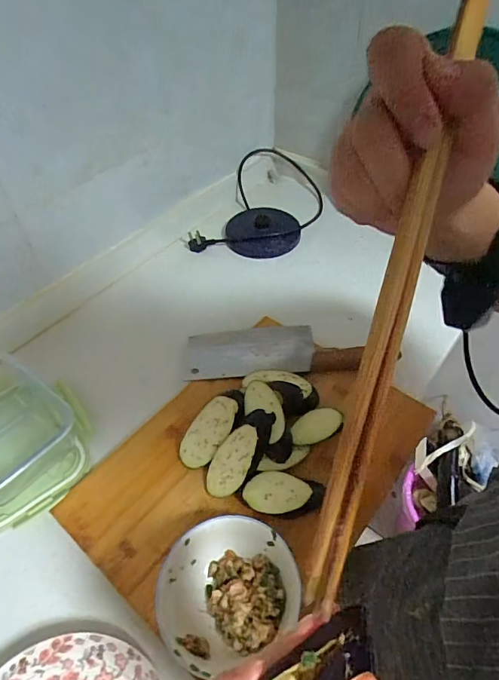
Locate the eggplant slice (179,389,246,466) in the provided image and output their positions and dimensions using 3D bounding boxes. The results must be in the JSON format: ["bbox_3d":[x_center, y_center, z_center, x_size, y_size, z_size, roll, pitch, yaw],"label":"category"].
[{"bbox_3d":[-0.045,0.107,0.518,0.044,0.015,0.103,37,86,29],"label":"eggplant slice"}]

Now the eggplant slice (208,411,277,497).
[{"bbox_3d":[-0.010,0.130,0.497,0.048,0.022,0.110,30,77,25],"label":"eggplant slice"}]

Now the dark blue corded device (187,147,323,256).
[{"bbox_3d":[0.033,-0.275,0.871,0.208,0.065,0.314,17,51,16],"label":"dark blue corded device"}]

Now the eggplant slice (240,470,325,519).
[{"bbox_3d":[0.040,0.178,0.484,0.089,0.025,0.048,3,49,4],"label":"eggplant slice"}]

